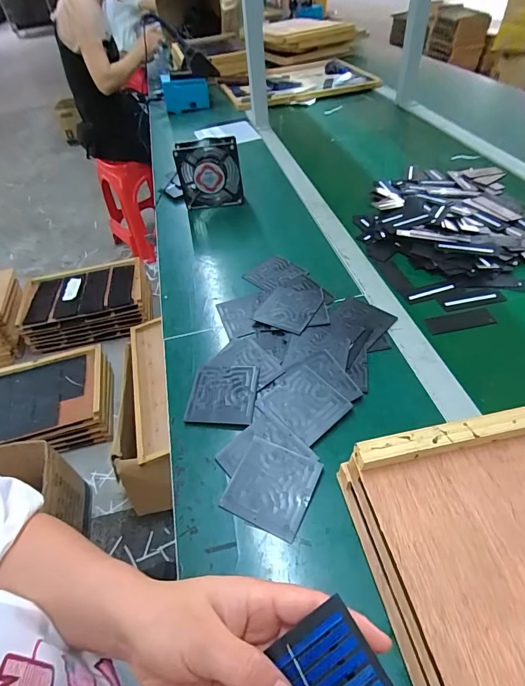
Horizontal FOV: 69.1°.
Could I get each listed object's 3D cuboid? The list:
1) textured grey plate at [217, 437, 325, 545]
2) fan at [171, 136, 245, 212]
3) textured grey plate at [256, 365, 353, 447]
[{"bbox_3d":[0.009,0.142,0.380,0.079,0.004,0.079,18,57,19],"label":"textured grey plate"},{"bbox_3d":[-0.106,-0.335,0.760,0.124,0.124,0.042,-5,46,1],"label":"fan"},{"bbox_3d":[0.048,0.067,0.436,0.071,0.009,0.080,-35,53,-25],"label":"textured grey plate"}]

